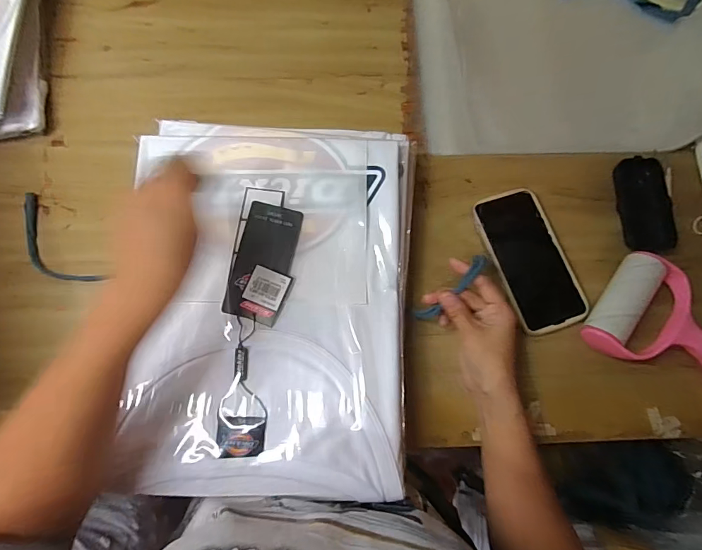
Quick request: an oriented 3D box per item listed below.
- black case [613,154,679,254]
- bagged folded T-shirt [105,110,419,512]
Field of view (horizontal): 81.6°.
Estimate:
[{"bbox_3d":[0.335,-0.082,0.466,0.056,0.020,0.109,3,75,-2],"label":"black case"},{"bbox_3d":[-0.067,0.012,0.367,0.239,0.026,0.334,3,73,0],"label":"bagged folded T-shirt"}]

